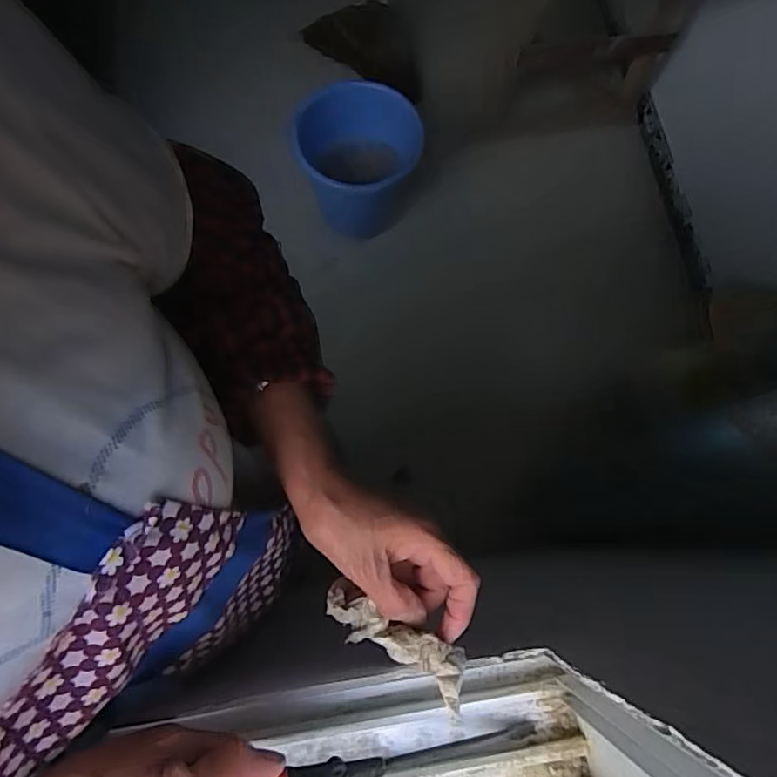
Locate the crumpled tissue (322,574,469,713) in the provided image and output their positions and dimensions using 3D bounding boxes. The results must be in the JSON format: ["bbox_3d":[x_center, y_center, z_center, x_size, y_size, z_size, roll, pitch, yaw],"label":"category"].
[{"bbox_3d":[0.002,0.151,0.319,0.096,0.027,0.028,23,74,20],"label":"crumpled tissue"}]

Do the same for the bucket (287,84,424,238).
[{"bbox_3d":[-0.068,-0.585,1.410,0.332,0.305,0.294,-13,75,-6],"label":"bucket"}]

